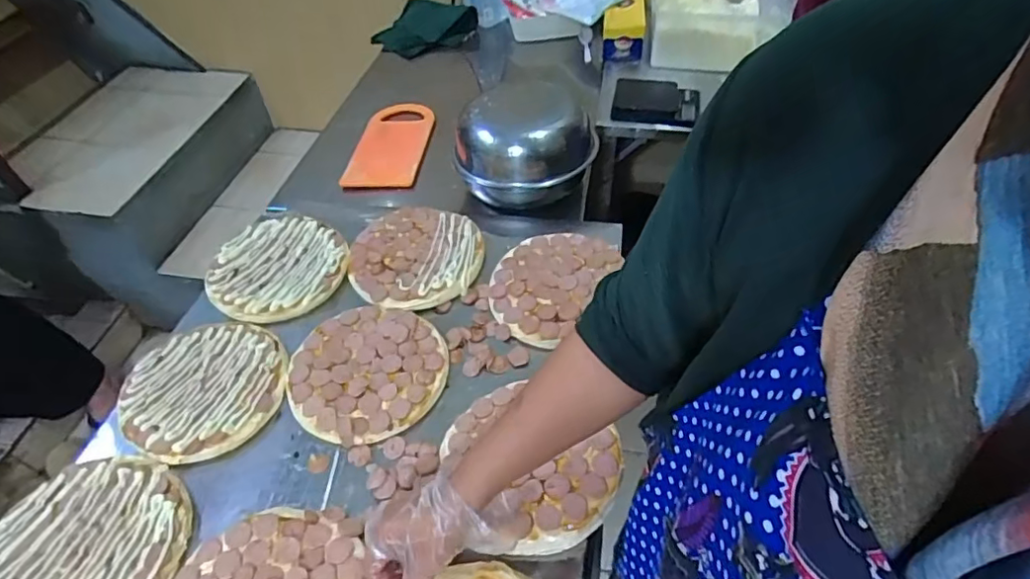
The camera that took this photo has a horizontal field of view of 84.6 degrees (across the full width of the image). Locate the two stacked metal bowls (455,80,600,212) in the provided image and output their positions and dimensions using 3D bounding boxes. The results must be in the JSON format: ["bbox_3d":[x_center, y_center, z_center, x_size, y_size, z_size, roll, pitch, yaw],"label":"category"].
[{"bbox_3d":[0.018,-0.273,1.028,0.241,0.129,0.252,-2,47,2],"label":"two stacked metal bowls"}]

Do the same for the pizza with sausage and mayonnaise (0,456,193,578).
[{"bbox_3d":[-0.447,0.270,0.585,0.192,0.026,0.191,0,50,4],"label":"pizza with sausage and mayonnaise"}]

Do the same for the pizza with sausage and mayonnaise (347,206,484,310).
[{"bbox_3d":[-0.152,-0.051,0.858,0.196,0.024,0.193,-2,50,2],"label":"pizza with sausage and mayonnaise"}]

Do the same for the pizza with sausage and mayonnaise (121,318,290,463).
[{"bbox_3d":[-0.392,0.120,0.719,0.186,0.028,0.193,-2,50,2],"label":"pizza with sausage and mayonnaise"}]

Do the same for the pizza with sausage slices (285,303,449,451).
[{"bbox_3d":[-0.189,0.099,0.726,0.193,0.010,0.194,-10,50,-4],"label":"pizza with sausage slices"}]

